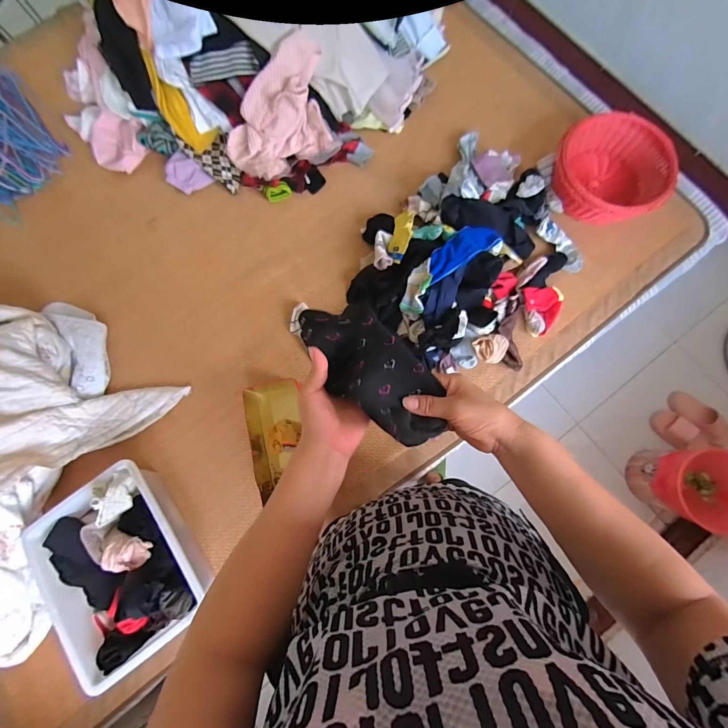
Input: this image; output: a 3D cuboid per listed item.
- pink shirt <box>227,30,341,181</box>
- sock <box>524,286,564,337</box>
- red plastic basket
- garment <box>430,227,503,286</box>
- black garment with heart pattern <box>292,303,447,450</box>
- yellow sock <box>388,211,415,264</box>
[{"bbox_3d":[-0.219,-0.631,0.892,0.290,0.183,0.188,-27,80,-2],"label":"pink shirt"},{"bbox_3d":[0.447,-0.133,0.846,0.101,0.039,0.114,-10,80,1],"label":"sock"},{"bbox_3d":[0.624,-0.485,0.879,0.274,0.094,0.273,0,80,2],"label":"red plastic basket"},{"bbox_3d":[0.222,-0.264,0.797,0.202,0.036,0.071,-37,81,-4],"label":"garment"},{"bbox_3d":[-0.003,-0.008,0.402,0.095,0.042,0.231,-42,65,-5],"label":"black garment with heart pattern"},{"bbox_3d":[0.094,-0.318,0.855,0.018,0.065,0.151,24,65,-37],"label":"yellow sock"}]

